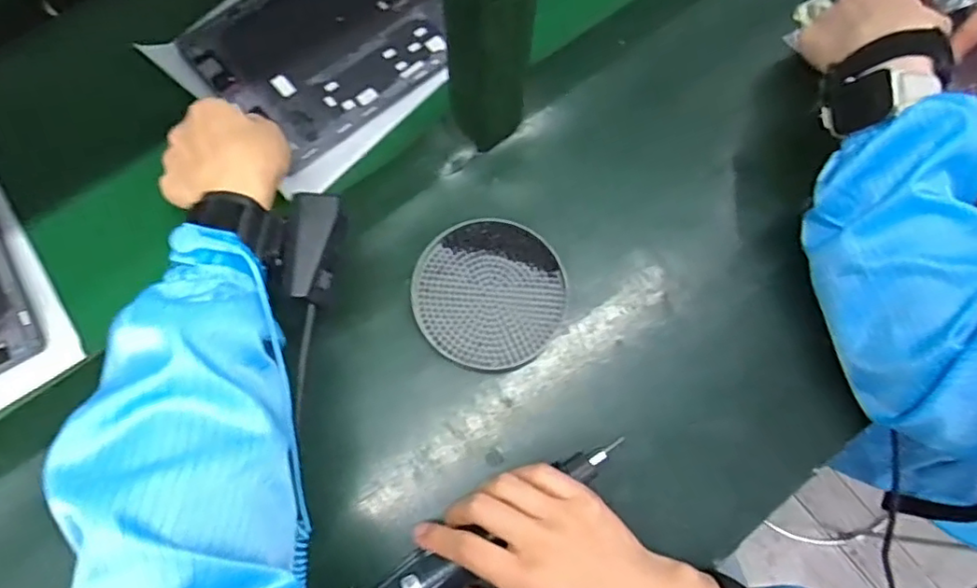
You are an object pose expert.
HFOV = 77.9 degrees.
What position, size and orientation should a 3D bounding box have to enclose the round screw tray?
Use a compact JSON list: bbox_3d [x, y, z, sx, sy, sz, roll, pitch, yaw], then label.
[{"bbox_3d":[0.000,0.000,0.459,0.114,0.018,0.109,0,75,-1],"label":"round screw tray"}]

